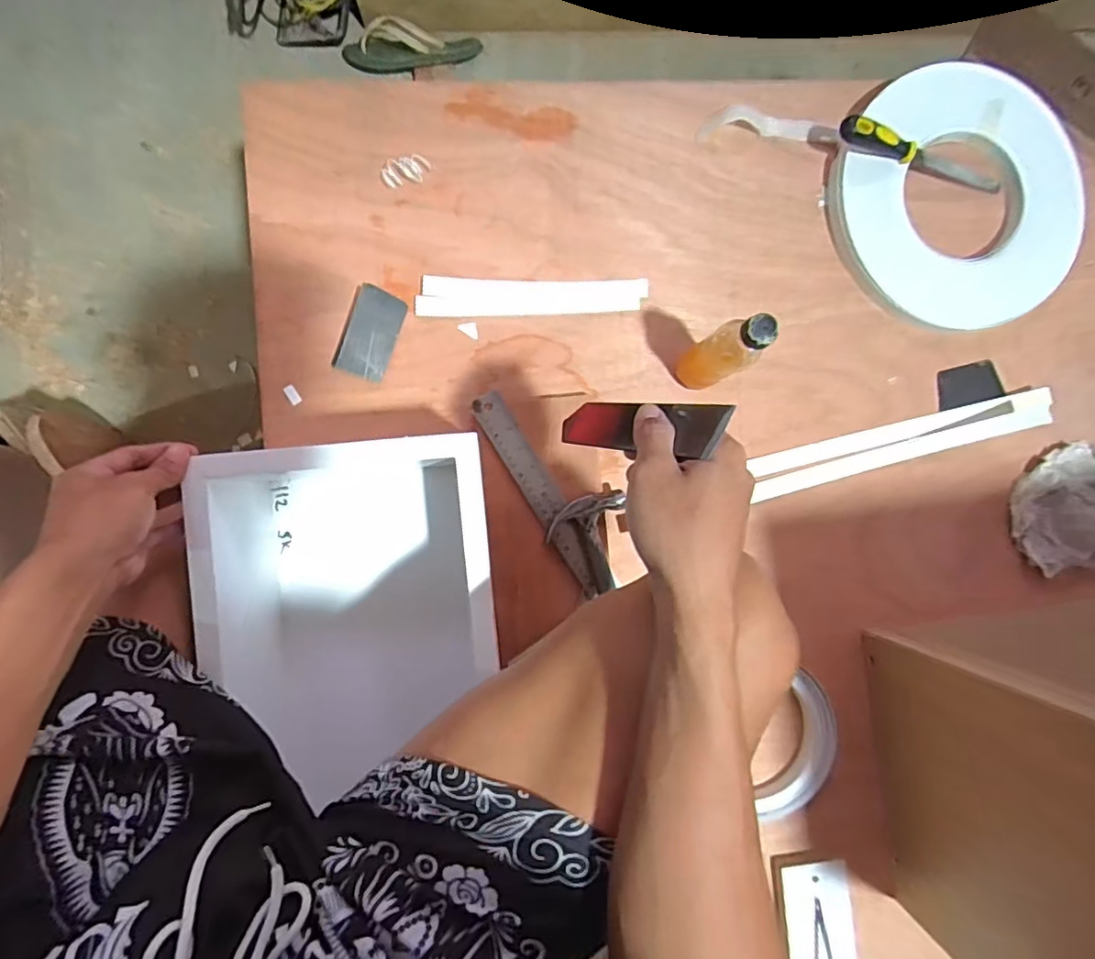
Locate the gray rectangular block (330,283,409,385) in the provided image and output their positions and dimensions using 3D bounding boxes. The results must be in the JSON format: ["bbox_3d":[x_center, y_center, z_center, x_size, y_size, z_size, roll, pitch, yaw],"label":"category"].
[{"bbox_3d":[-0.204,-0.167,0.641,0.059,0.022,0.099,19,88,-5],"label":"gray rectangular block"}]

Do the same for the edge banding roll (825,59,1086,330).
[{"bbox_3d":[0.536,-0.357,0.704,0.338,0.038,0.314,0,89,-6],"label":"edge banding roll"}]

